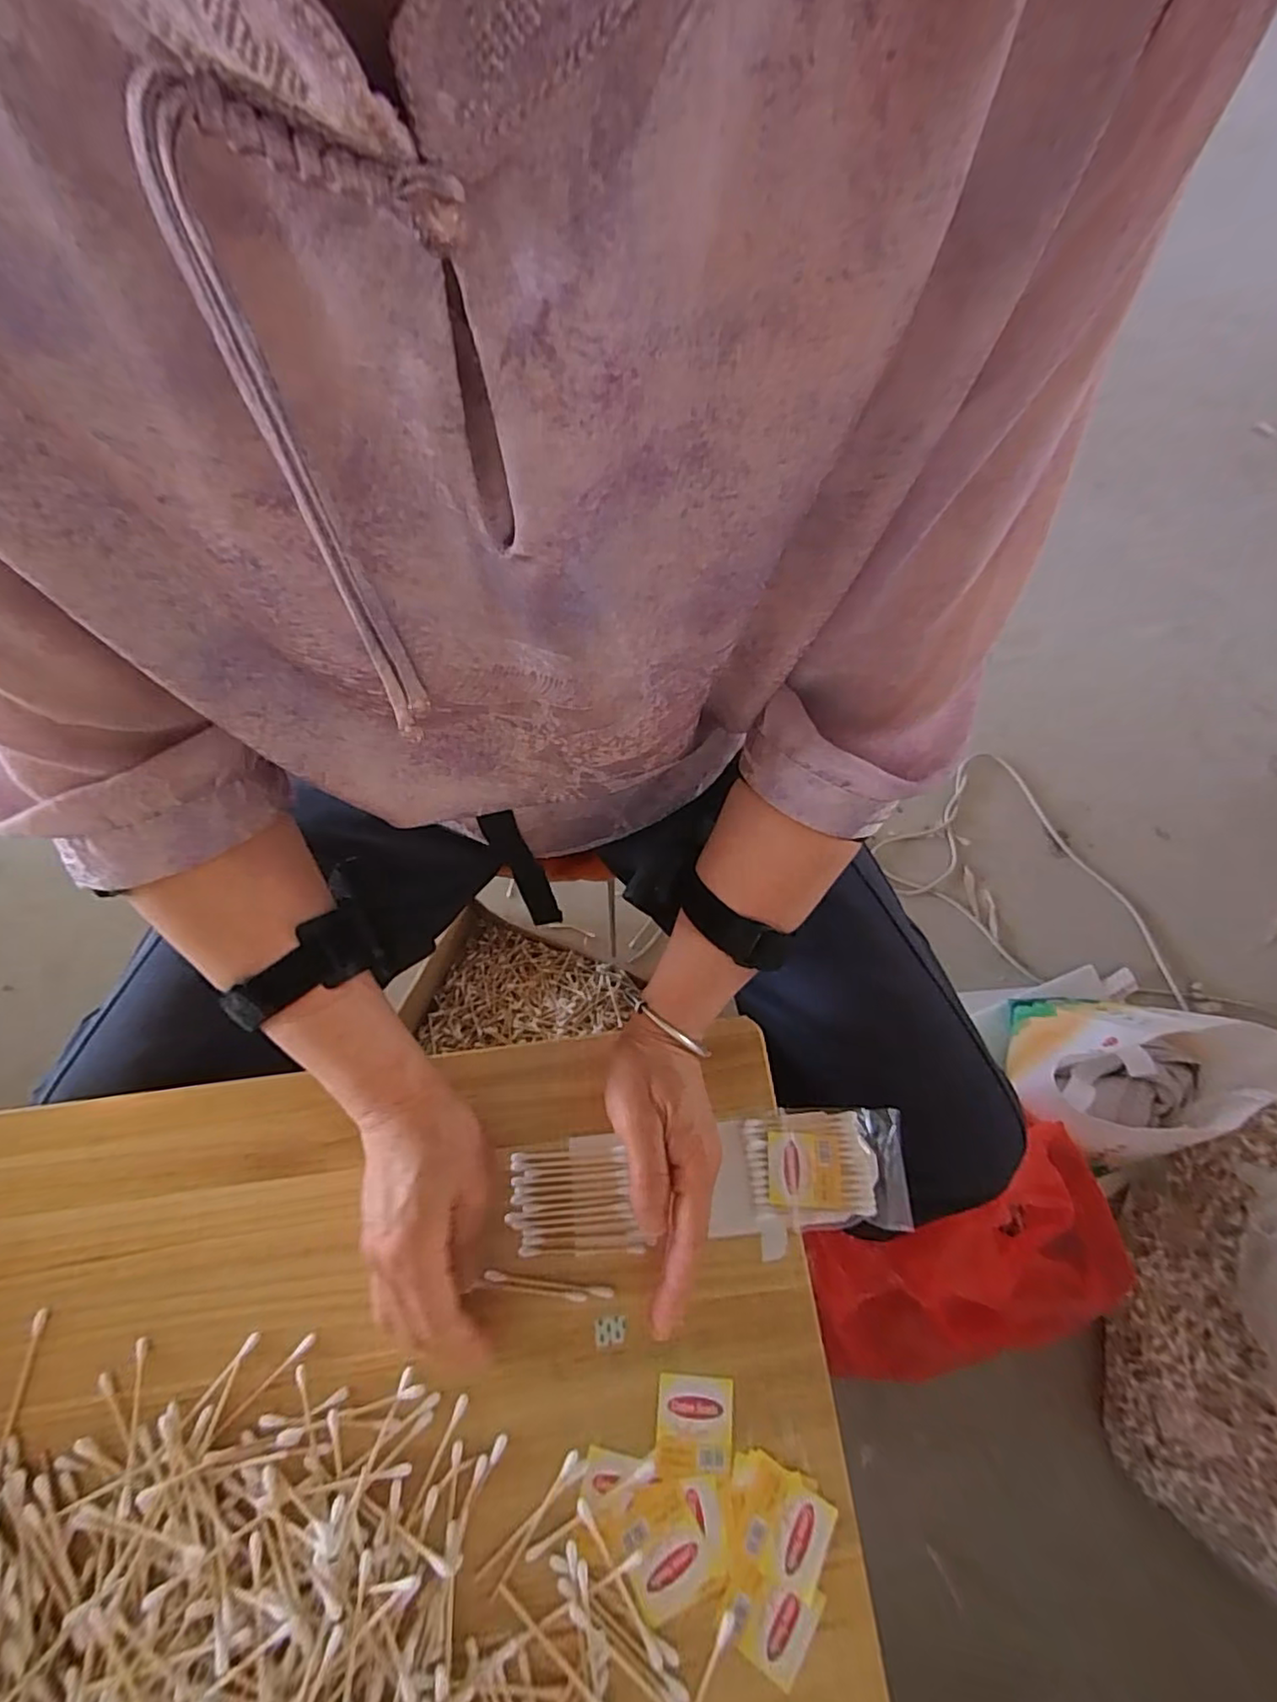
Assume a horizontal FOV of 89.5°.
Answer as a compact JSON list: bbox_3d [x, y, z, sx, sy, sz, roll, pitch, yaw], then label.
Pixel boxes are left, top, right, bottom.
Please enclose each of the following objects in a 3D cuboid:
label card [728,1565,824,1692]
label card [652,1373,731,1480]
[{"bbox_3d":[0.065,0.375,0.315,0.039,0.004,0.038,31,71,11],"label":"label card"},{"bbox_3d":[0.030,0.308,0.345,0.040,0.004,0.043,4,68,1],"label":"label card"}]

